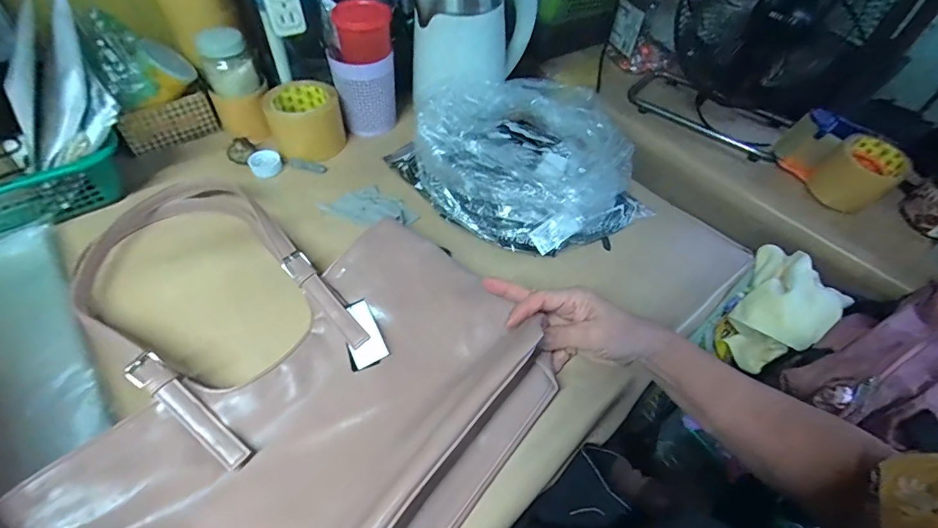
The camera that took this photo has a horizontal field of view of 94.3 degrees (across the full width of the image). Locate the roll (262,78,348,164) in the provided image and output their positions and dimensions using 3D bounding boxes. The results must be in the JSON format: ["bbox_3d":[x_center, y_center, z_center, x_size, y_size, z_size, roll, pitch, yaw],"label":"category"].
[{"bbox_3d":[-0.235,-0.207,0.634,0.100,0.073,0.100,2,51,-3],"label":"roll"}]

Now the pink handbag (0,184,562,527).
[{"bbox_3d":[-0.193,0.081,0.419,0.474,0.045,0.380,33,56,21],"label":"pink handbag"}]

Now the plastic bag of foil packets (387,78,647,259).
[{"bbox_3d":[0.071,-0.140,0.563,0.240,0.112,0.280,-32,60,-27],"label":"plastic bag of foil packets"}]

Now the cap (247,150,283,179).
[{"bbox_3d":[-0.285,-0.140,0.611,0.042,0.016,0.043,2,51,-3],"label":"cap"}]

